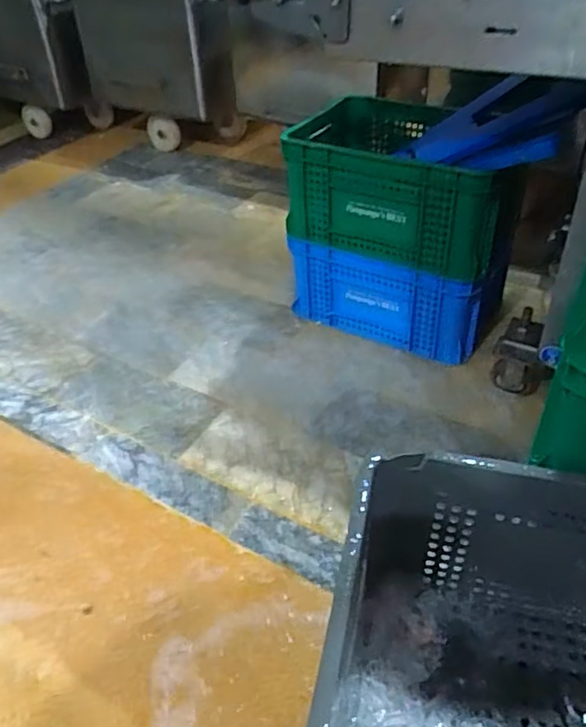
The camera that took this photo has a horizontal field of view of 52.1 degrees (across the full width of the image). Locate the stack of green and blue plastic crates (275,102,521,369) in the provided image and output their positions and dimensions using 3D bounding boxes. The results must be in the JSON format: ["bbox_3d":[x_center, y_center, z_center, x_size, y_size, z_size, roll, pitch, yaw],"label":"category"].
[{"bbox_3d":[0.297,-0.363,1.579,0.548,0.488,0.408,20,46,26],"label":"stack of green and blue plastic crates"}]

